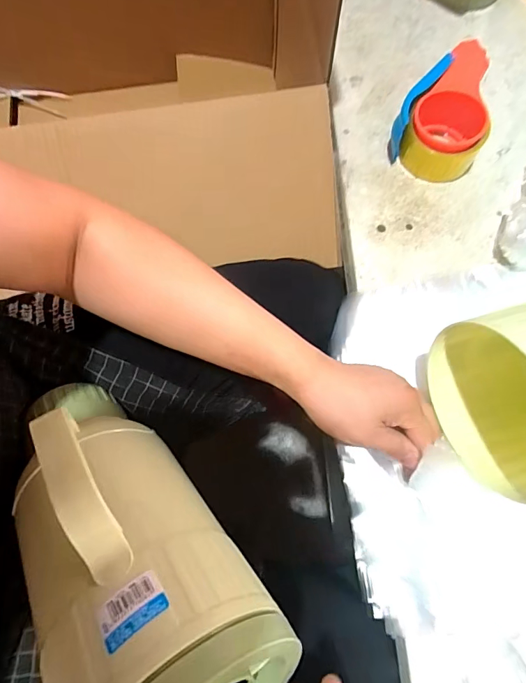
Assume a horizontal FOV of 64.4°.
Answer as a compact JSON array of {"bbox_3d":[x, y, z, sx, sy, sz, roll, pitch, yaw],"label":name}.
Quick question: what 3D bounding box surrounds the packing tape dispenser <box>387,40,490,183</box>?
[{"bbox_3d":[0.213,-0.265,0.483,0.095,0.067,0.142,24,74,9],"label":"packing tape dispenser"}]

